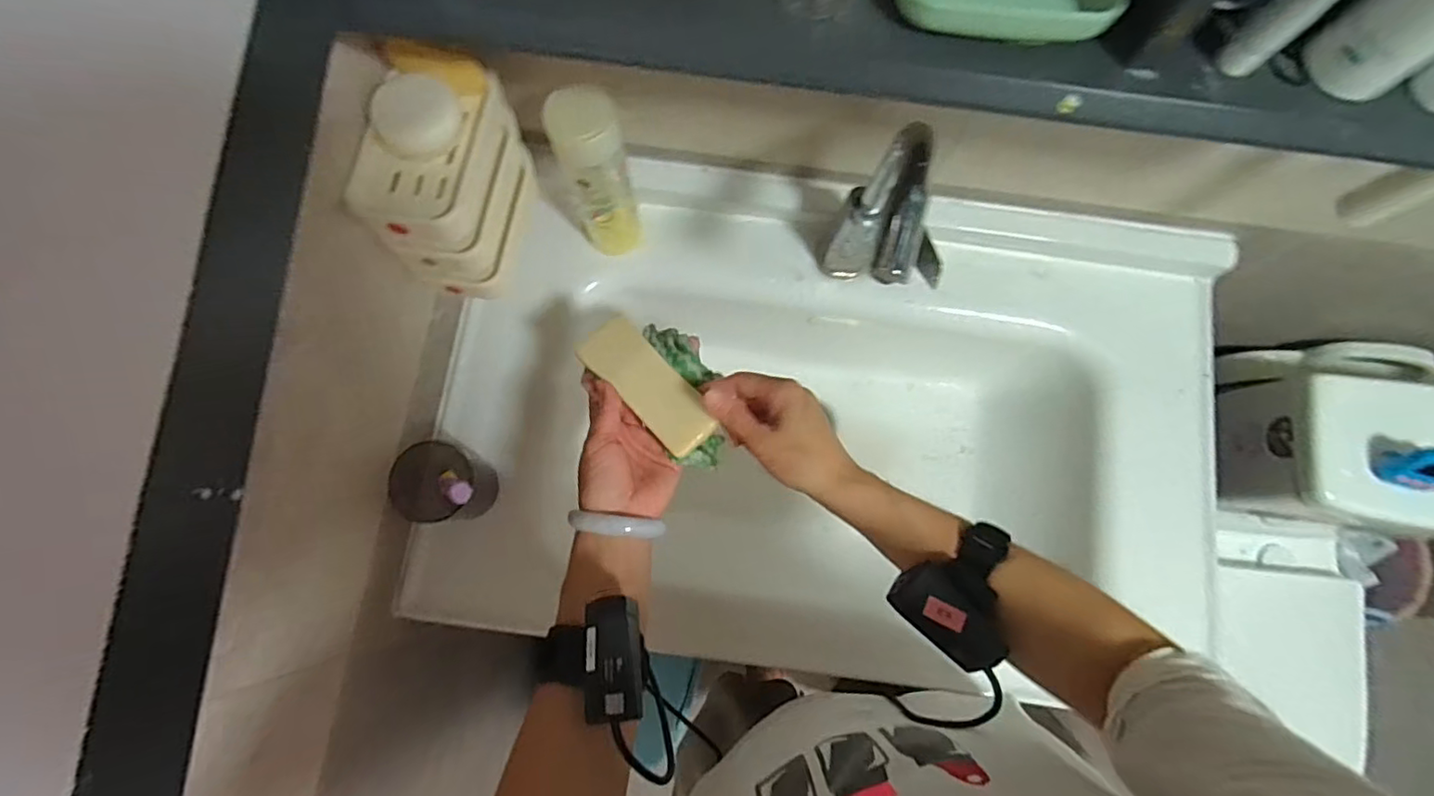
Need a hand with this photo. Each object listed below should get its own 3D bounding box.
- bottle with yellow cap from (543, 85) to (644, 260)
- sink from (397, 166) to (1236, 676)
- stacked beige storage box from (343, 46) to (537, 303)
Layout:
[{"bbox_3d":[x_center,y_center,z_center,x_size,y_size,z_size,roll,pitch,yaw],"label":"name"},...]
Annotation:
[{"bbox_3d":[-0.108,-0.203,0.589,0.061,0.203,0.049,-12,79,-4],"label":"bottle with yellow cap"},{"bbox_3d":[0.116,0.043,0.743,0.780,0.264,0.480,8,78,0],"label":"sink"},{"bbox_3d":[-0.221,-0.179,0.515,0.090,0.128,0.151,16,79,2],"label":"stacked beige storage box"}]

